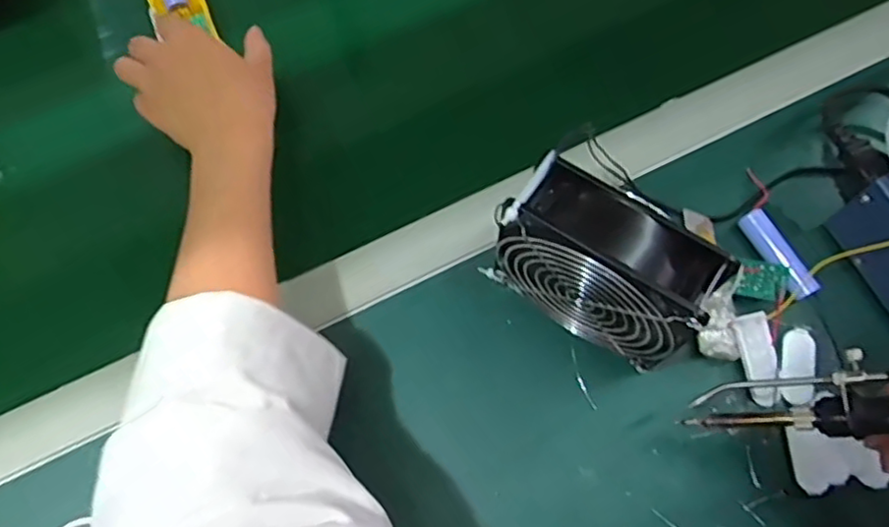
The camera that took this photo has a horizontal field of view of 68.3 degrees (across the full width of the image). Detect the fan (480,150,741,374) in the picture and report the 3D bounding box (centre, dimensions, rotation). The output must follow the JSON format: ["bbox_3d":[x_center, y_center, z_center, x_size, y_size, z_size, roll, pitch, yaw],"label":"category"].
[{"bbox_3d":[0.090,0.006,0.389,0.116,0.120,0.045,33,73,12],"label":"fan"}]

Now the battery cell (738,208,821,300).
[{"bbox_3d":[0.227,-0.008,0.444,0.019,0.014,0.067,-30,72,-10],"label":"battery cell"}]

